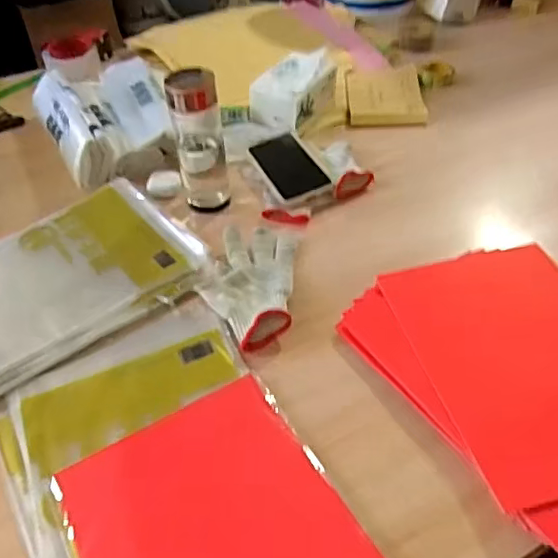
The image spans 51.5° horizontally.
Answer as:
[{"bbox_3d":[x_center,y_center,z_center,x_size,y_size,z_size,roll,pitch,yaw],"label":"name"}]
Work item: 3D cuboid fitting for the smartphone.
[{"bbox_3d":[0.012,-0.170,0.868,0.085,0.014,0.170,-16,42,-9],"label":"smartphone"}]

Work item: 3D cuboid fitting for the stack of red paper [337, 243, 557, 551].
[{"bbox_3d":[0.239,0.084,0.591,0.239,0.025,0.314,-22,46,-17],"label":"stack of red paper"}]

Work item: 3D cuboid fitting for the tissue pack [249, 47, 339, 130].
[{"bbox_3d":[0.027,-0.316,0.969,0.094,0.083,0.147,24,50,27],"label":"tissue pack"}]

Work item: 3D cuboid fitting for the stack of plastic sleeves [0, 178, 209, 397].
[{"bbox_3d":[-0.287,-0.001,0.711,0.345,0.021,0.259,-31,49,-25],"label":"stack of plastic sleeves"}]

